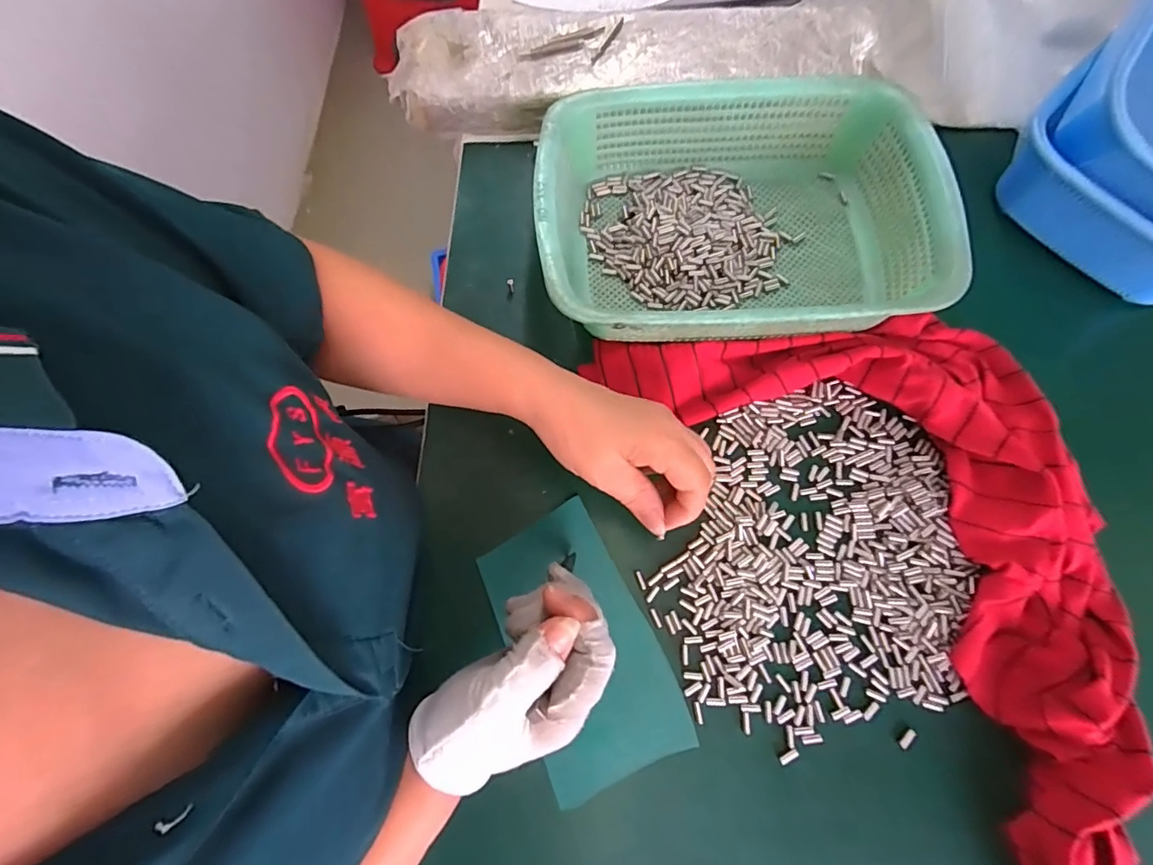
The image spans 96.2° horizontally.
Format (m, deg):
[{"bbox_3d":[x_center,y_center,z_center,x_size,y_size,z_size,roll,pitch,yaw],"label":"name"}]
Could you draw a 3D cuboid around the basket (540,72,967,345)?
[{"bbox_3d":[0.122,-0.169,0.414,0.291,0.083,0.216,-2,74,1],"label":"basket"}]

